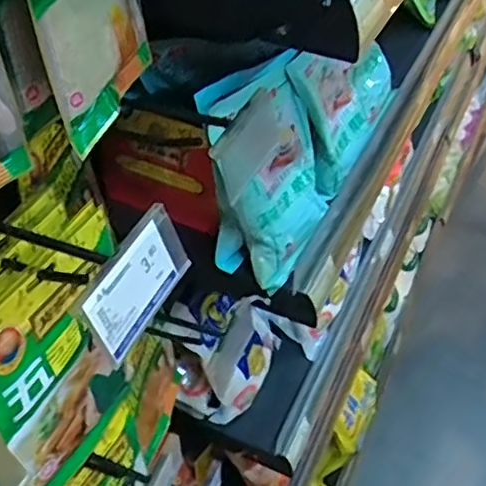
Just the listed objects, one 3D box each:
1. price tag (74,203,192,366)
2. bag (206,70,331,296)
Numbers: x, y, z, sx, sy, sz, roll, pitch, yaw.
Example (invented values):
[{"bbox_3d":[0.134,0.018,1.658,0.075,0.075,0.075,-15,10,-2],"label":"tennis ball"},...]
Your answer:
[{"bbox_3d":[-0.053,0.019,0.332,0.004,0.047,0.079,2,41,30],"label":"price tag"},{"bbox_3d":[0.030,-0.067,0.592,0.027,0.168,0.134,-1,35,37],"label":"bag"}]

